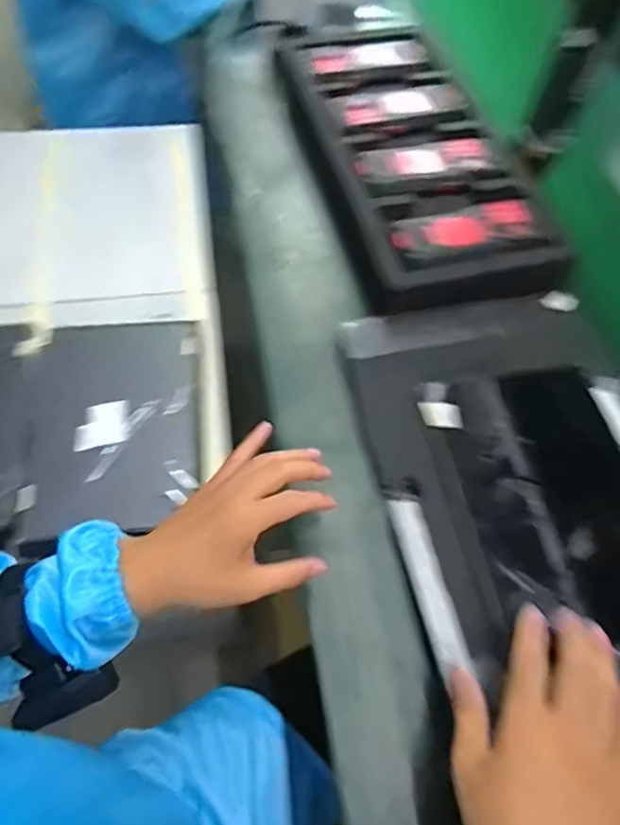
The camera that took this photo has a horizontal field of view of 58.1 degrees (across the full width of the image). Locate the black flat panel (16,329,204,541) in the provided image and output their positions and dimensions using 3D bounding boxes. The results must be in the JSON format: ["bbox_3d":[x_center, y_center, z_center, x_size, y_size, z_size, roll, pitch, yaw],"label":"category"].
[{"bbox_3d":[-0.219,0.003,0.621,0.191,0.025,0.258,-7,61,-8],"label":"black flat panel"}]

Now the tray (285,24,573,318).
[{"bbox_3d":[0.116,-0.339,0.712,0.233,0.040,0.494,-11,61,-10],"label":"tray"}]

